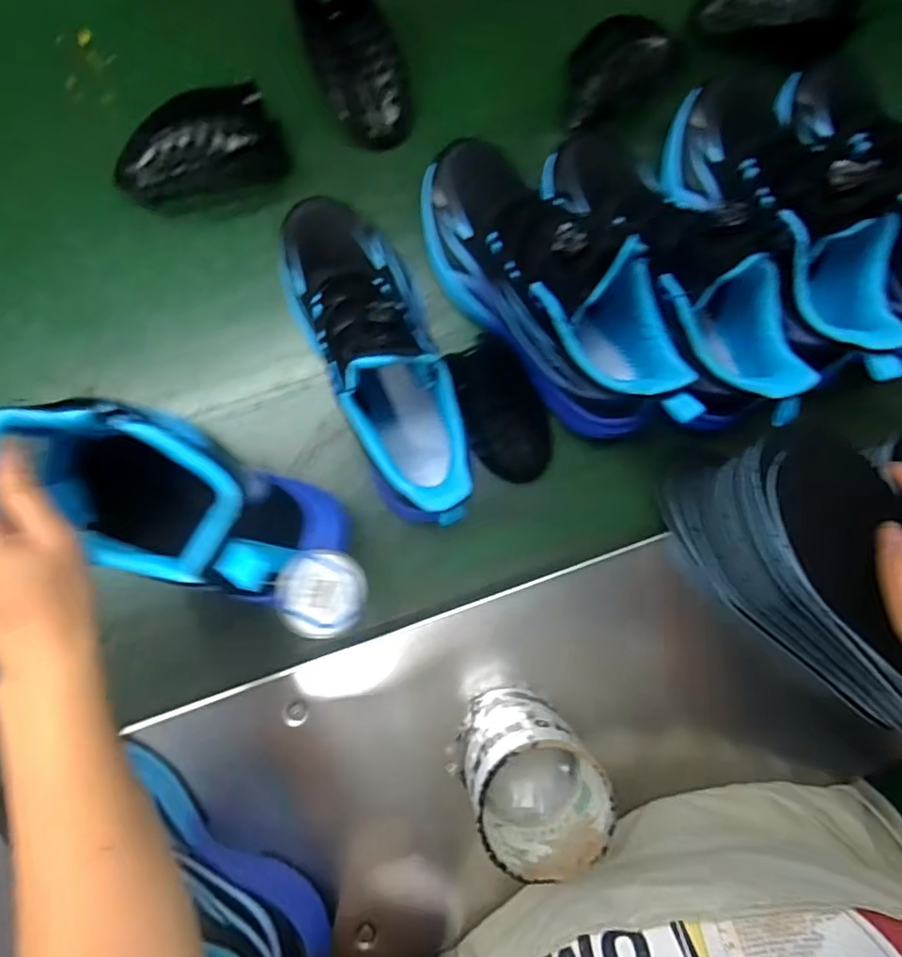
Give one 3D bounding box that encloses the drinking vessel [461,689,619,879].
[{"bbox_3d":[0.052,0.198,0.399,0.077,0.111,0.080,0,86,-3],"label":"drinking vessel"}]

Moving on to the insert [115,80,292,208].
[{"bbox_3d":[-0.210,-0.277,0.478,0.143,0.050,0.073,-14,89,-5],"label":"insert"}]

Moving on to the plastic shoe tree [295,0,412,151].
[{"bbox_3d":[-0.082,-0.355,0.491,0.076,0.042,0.141,-21,89,-5],"label":"plastic shoe tree"}]

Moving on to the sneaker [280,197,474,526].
[{"bbox_3d":[-0.052,-0.096,0.426,0.091,0.145,0.261,-21,77,-5],"label":"sneaker"}]

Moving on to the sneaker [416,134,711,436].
[{"bbox_3d":[0.072,-0.144,0.437,0.088,0.141,0.278,-38,76,-5],"label":"sneaker"}]

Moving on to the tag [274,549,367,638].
[{"bbox_3d":[-0.074,0.067,0.339,0.053,0.005,0.048,10,75,-35],"label":"tag"}]

